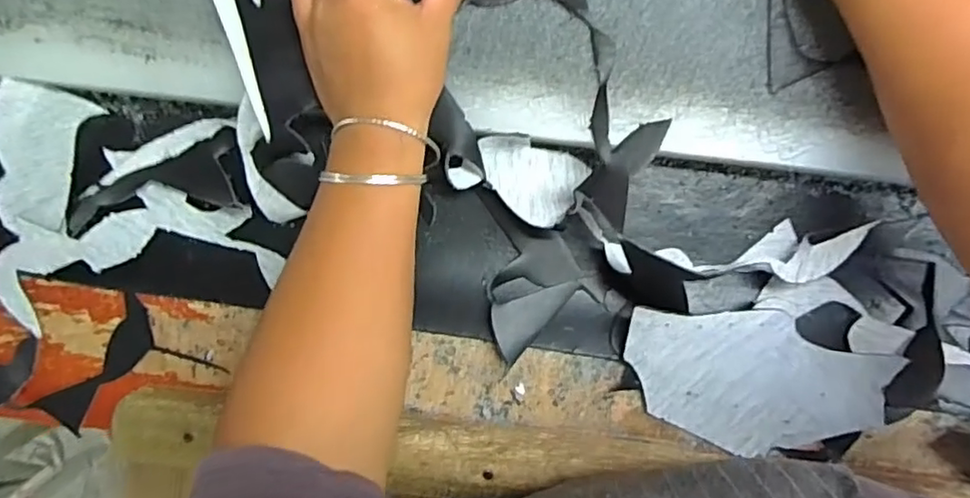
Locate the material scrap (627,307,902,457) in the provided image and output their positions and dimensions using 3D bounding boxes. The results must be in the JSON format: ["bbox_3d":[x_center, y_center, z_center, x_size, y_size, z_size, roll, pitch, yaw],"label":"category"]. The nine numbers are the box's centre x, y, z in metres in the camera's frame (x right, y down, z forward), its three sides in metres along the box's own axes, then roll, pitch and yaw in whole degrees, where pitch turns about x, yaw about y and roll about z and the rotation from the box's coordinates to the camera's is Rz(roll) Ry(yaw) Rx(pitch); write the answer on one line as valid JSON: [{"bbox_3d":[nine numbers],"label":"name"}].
[{"bbox_3d":[0.171,0.086,0.399,0.162,0.014,0.093,8,108,1],"label":"material scrap"}]

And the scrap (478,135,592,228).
[{"bbox_3d":[0.029,-0.051,0.414,0.071,0.007,0.056,31,73,3],"label":"scrap"}]

